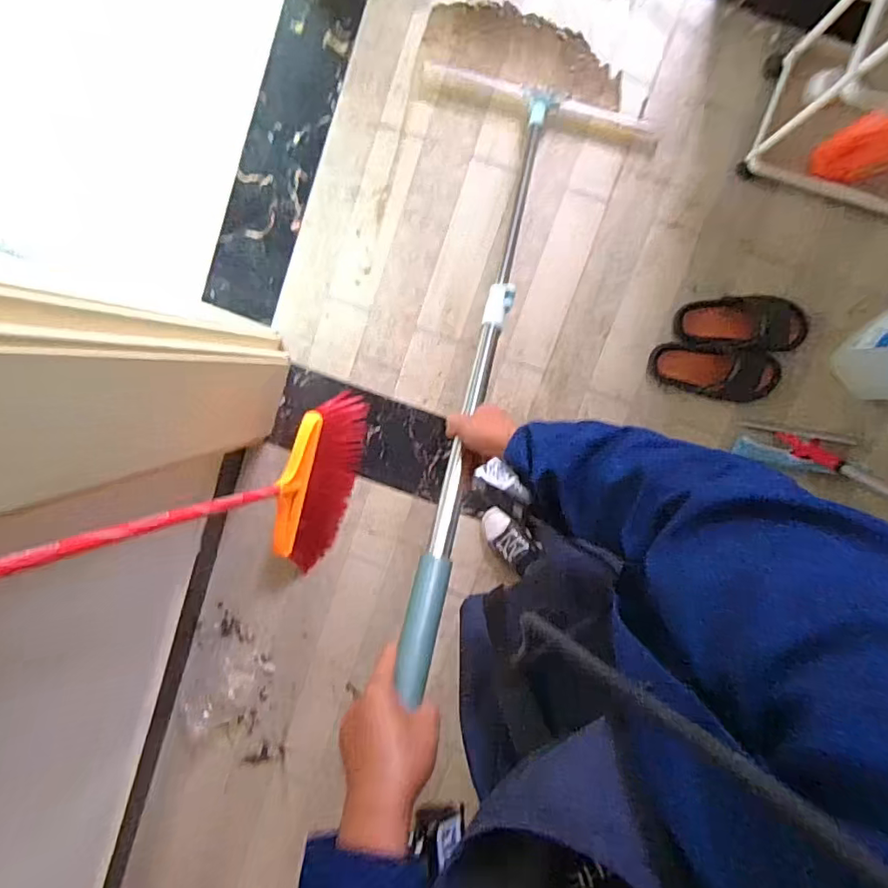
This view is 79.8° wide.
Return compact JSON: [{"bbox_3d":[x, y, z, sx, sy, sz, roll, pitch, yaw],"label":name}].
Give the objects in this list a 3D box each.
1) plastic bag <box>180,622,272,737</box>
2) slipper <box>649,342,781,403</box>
[{"bbox_3d":[-0.530,0.570,1.253,0.200,0.068,0.275,26,99,-1],"label":"plastic bag"},{"bbox_3d":[0.544,-0.145,1.068,0.239,0.047,0.094,13,99,14],"label":"slipper"}]

